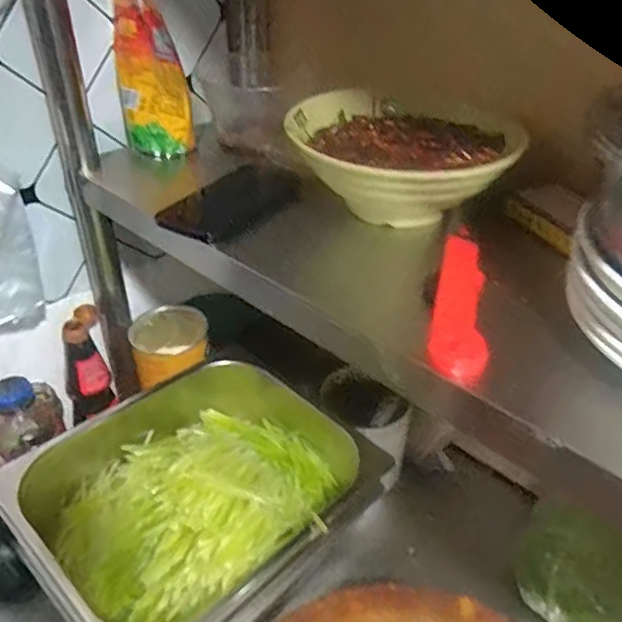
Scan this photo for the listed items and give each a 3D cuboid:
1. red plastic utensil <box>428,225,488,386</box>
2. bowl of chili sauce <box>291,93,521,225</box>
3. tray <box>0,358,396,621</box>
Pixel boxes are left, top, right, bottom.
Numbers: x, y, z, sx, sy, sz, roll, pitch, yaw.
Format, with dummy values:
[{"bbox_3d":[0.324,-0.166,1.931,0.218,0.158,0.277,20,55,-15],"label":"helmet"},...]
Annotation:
[{"bbox_3d":[0.112,-0.014,0.456,0.036,0.025,0.170,8,36,11],"label":"red plastic utensil"},{"bbox_3d":[0.078,-0.138,0.565,0.187,0.081,0.183,0,35,0],"label":"bowl of chili sauce"},{"bbox_3d":[-0.105,0.187,0.647,0.341,0.099,0.259,-28,44,-34],"label":"tray"}]

